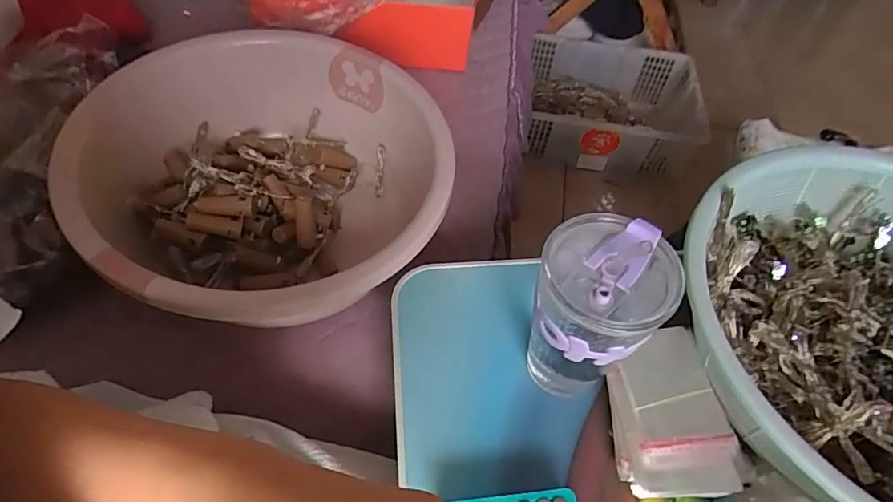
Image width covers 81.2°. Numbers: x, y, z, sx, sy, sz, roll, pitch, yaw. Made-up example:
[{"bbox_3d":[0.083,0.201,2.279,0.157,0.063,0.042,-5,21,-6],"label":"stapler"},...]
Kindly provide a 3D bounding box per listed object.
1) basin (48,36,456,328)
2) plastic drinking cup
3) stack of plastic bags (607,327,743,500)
[{"bbox_3d":[-0.186,-0.056,0.521,0.347,0.140,0.317,2,53,-3],"label":"basin"},{"bbox_3d":[0.097,0.041,0.356,0.078,0.111,0.082,2,53,-3],"label":"plastic drinking cup"},{"bbox_3d":[0.161,0.117,0.387,0.072,0.035,0.117,0,53,-5],"label":"stack of plastic bags"}]

